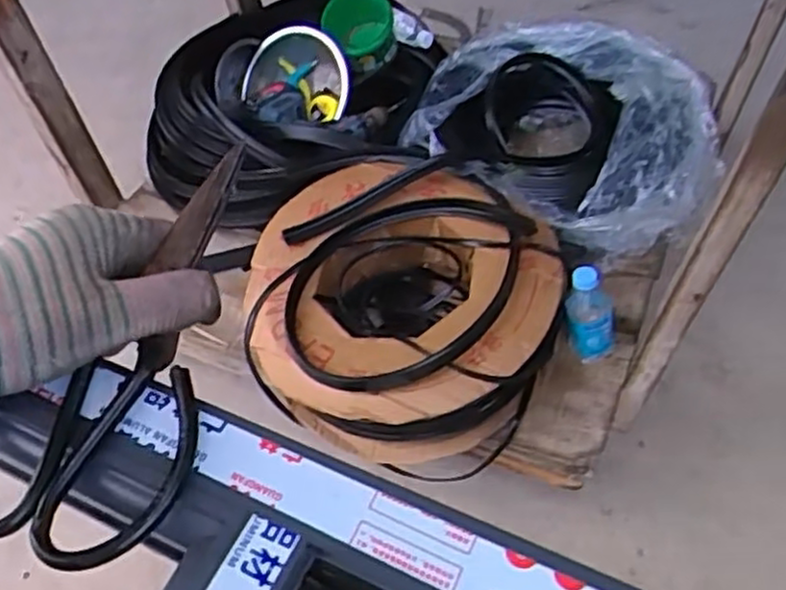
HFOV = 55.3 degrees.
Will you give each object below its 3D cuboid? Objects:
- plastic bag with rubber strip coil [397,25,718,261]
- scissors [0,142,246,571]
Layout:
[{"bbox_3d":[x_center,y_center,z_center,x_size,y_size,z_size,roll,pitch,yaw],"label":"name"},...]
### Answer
[{"bbox_3d":[0.272,-0.253,1.238,0.488,0.175,0.401,30,59,21],"label":"plastic bag with rubber strip coil"},{"bbox_3d":[-0.124,0.017,0.365,0.111,0.024,0.216,14,66,12],"label":"scissors"}]

